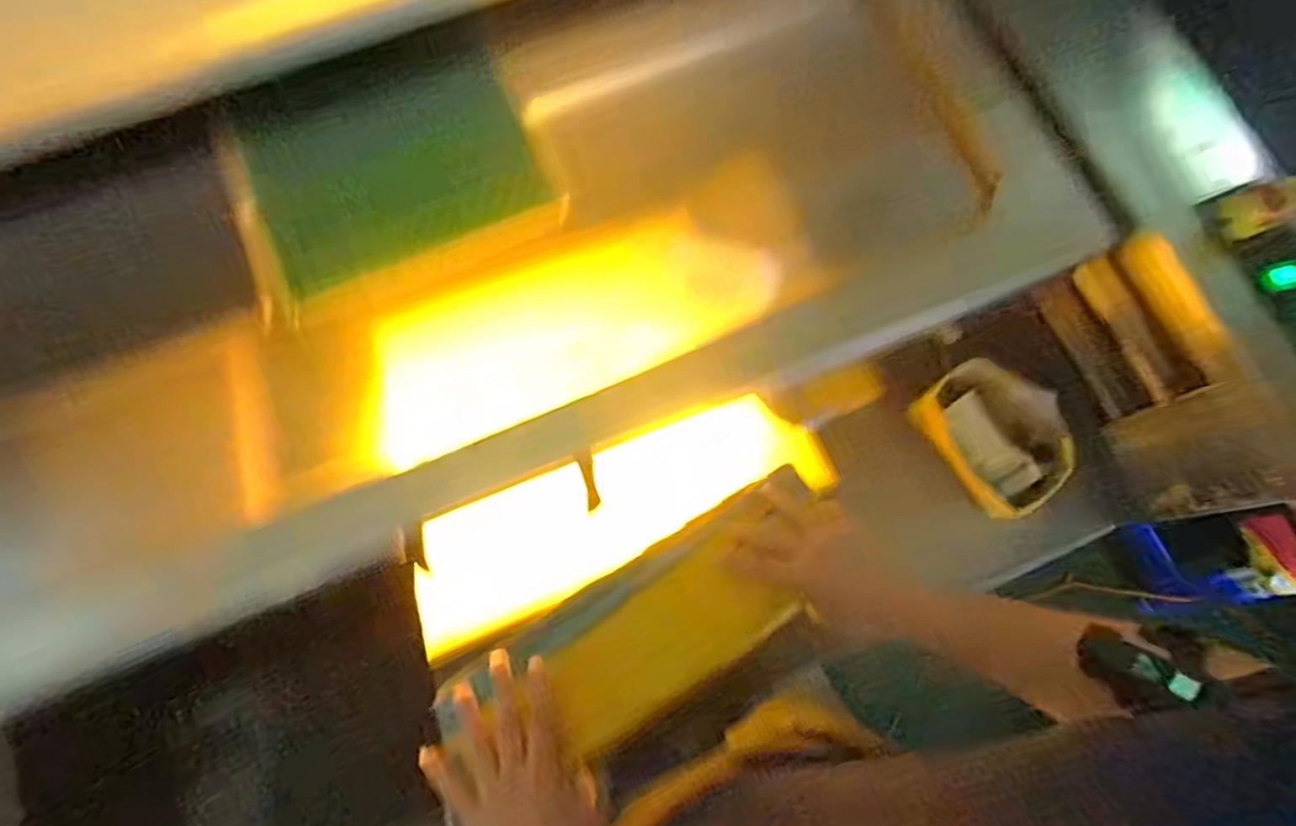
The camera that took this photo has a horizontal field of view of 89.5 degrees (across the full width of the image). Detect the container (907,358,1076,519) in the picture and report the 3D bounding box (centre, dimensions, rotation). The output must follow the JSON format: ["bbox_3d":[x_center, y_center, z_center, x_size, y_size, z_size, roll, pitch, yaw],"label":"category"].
[{"bbox_3d":[0.468,0.028,0.873,0.149,0.064,0.199,-31,77,-7],"label":"container"}]

